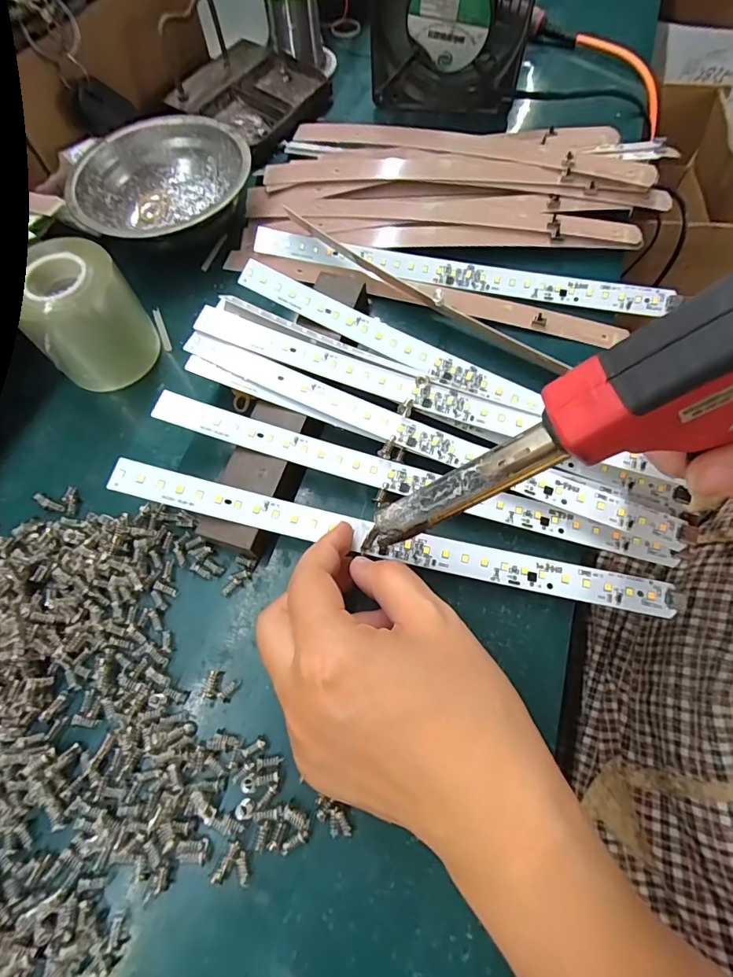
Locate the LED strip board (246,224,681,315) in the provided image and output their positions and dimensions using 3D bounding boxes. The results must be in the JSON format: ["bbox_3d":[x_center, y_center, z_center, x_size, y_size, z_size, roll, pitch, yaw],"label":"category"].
[{"bbox_3d":[0.056,-0.149,0.317,0.285,0.013,0.023,14,69,8],"label":"LED strip board"}]

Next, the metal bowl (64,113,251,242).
[{"bbox_3d":[-0.148,-0.220,0.339,0.123,0.034,0.126,0,67,1],"label":"metal bowl"}]

